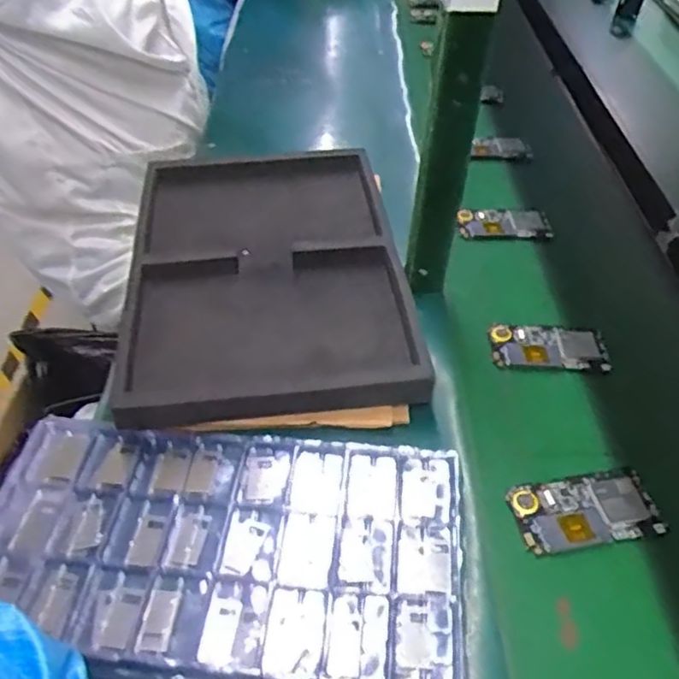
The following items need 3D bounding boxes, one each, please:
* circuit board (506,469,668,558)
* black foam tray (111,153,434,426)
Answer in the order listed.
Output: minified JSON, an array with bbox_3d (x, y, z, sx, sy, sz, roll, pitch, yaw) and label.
[{"bbox_3d":[0.211,0.146,0.561,0.121,0.008,0.064,-5,43,-10],"label":"circuit board"},{"bbox_3d":[-0.087,-0.088,0.744,0.287,0.046,0.432,-3,43,-8],"label":"black foam tray"}]

